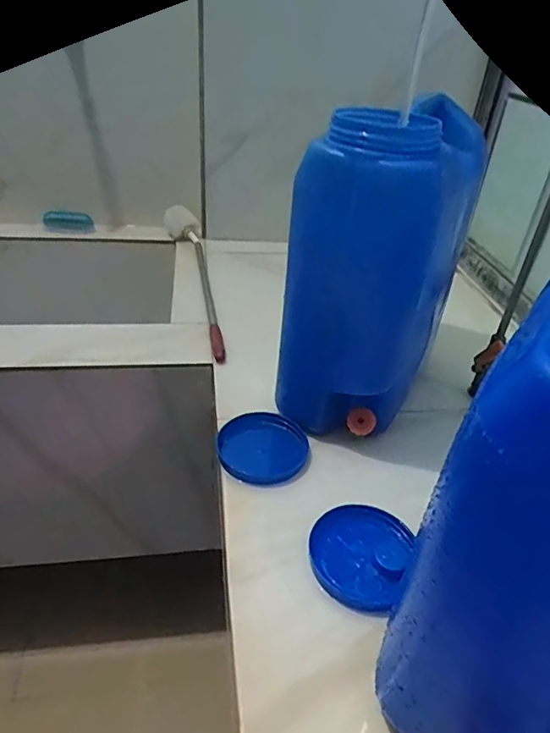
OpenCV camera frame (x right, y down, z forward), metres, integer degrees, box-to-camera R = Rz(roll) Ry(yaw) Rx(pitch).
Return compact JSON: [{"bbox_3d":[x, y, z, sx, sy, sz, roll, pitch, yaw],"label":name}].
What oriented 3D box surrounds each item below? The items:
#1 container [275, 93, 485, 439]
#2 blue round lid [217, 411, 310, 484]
[{"bbox_3d":[0.135,-0.120,0.693,0.182,0.416,0.255,16,37,16],"label":"container"},{"bbox_3d":[-0.017,0.105,0.687,0.116,0.018,0.116,3,36,-2],"label":"blue round lid"}]

